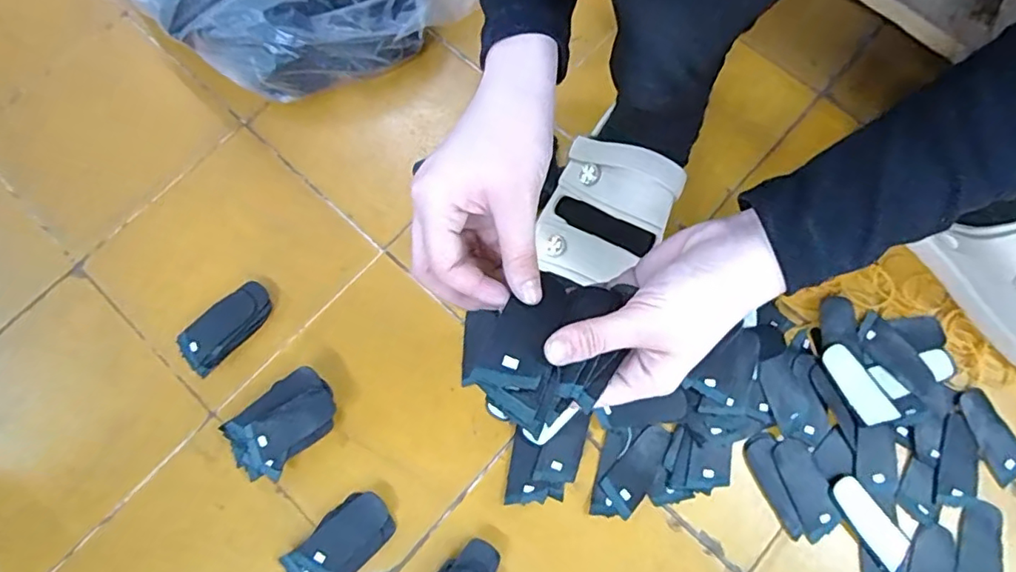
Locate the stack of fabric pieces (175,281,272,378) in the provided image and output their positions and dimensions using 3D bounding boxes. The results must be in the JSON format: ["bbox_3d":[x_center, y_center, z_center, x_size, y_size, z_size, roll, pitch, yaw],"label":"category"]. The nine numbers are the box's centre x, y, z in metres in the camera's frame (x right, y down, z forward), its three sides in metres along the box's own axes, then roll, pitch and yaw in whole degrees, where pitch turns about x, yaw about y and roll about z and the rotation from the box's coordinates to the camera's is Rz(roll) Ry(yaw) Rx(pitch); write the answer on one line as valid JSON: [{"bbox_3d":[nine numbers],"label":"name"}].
[{"bbox_3d":[-0.248,0.035,0.504,0.086,0.016,0.041,-41,75,-10],"label":"stack of fabric pieces"}]

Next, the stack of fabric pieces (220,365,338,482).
[{"bbox_3d":[-0.184,0.113,0.470,0.090,0.032,0.059,-43,76,-11],"label":"stack of fabric pieces"}]

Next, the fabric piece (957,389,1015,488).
[{"bbox_3d":[0.396,0.122,0.467,0.033,0.004,0.072,-23,73,-5],"label":"fabric piece"}]

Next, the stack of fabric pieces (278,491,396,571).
[{"bbox_3d":[-0.135,0.207,0.448,0.048,0.018,0.097,41,78,14],"label":"stack of fabric pieces"}]

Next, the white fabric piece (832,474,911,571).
[{"bbox_3d":[0.280,0.181,0.442,0.027,0.006,0.069,-34,74,-8],"label":"white fabric piece"}]

